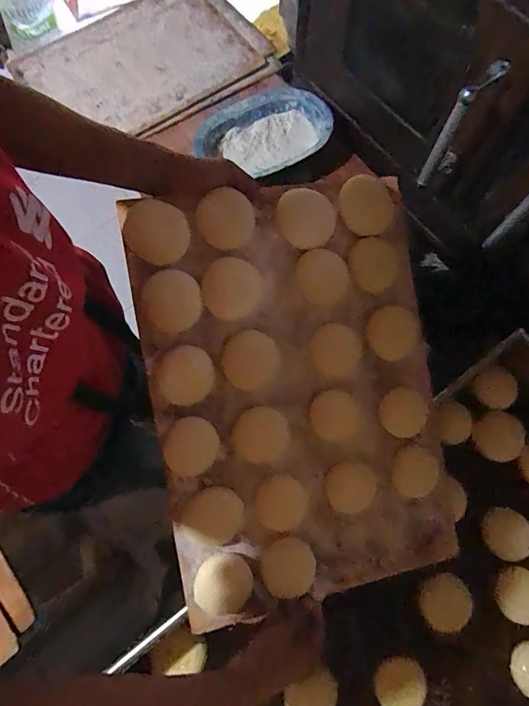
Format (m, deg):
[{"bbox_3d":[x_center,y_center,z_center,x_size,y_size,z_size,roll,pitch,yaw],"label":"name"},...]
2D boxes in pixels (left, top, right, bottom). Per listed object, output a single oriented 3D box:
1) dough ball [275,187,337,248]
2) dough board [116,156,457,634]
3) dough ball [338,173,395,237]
[{"bbox_3d":[0.058,-0.197,0.586,0.087,0.022,0.082,6,111,2],"label":"dough ball"},{"bbox_3d":[0.055,0.055,0.583,0.411,0.032,0.589,-10,91,-12],"label":"dough board"},{"bbox_3d":[0.155,-0.226,0.608,0.083,0.023,0.083,2,102,9],"label":"dough ball"}]

